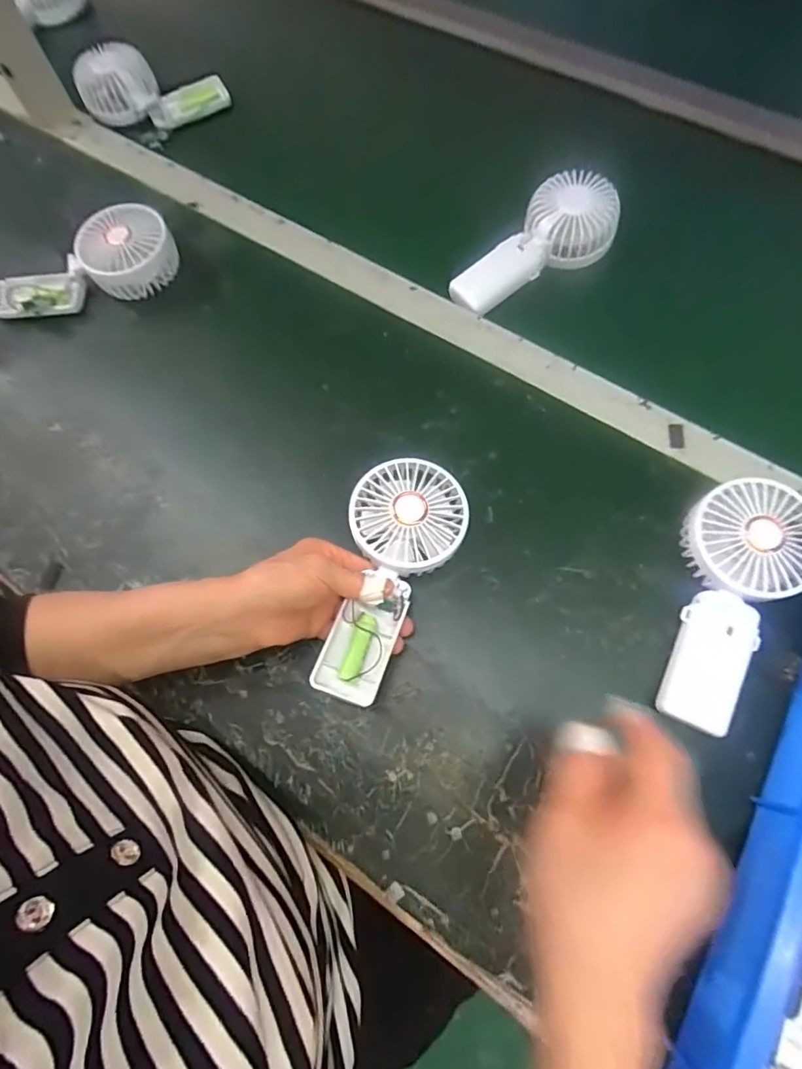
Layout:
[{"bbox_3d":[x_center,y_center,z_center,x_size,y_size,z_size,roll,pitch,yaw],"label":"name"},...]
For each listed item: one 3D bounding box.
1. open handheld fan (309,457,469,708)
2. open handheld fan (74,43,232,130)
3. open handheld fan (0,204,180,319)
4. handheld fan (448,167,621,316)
[{"bbox_3d":[-0.009,0.030,0.379,0.080,0.035,0.178,18,73,5],"label":"open handheld fan"},{"bbox_3d":[-0.289,-0.511,0.599,0.178,0.052,0.055,10,71,6],"label":"open handheld fan"},{"bbox_3d":[-0.313,-0.260,0.516,0.196,0.043,0.082,-15,70,9],"label":"open handheld fan"},{"bbox_3d":[0.123,-0.274,0.503,0.174,0.041,0.077,-36,74,0],"label":"handheld fan"}]

